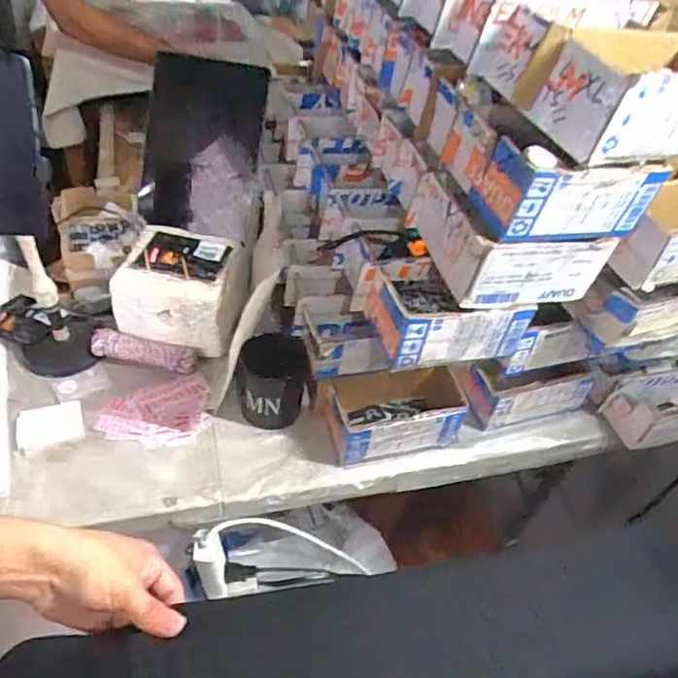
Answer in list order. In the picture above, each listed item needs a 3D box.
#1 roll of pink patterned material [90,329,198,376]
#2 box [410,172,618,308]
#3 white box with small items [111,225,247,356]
[{"bbox_3d":[-0.256,0.018,0.772,0.138,0.029,0.037,12,46,4],"label":"roll of pink patterned material"},{"bbox_3d":[0.172,-0.108,0.604,0.160,0.079,0.132,-8,48,-15],"label":"box"},{"bbox_3d":[-0.213,-0.066,0.802,0.163,0.122,0.140,14,46,6],"label":"white box with small items"}]

